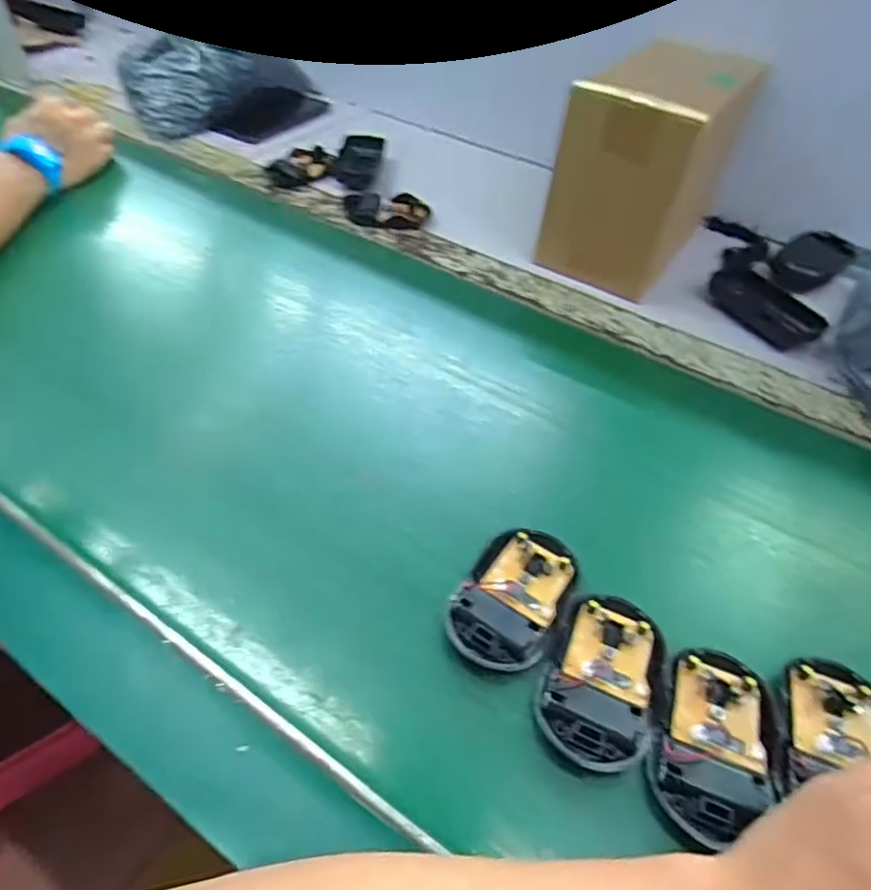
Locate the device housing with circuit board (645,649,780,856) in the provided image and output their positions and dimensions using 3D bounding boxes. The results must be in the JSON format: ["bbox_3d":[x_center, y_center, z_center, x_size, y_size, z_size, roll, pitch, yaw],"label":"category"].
[{"bbox_3d":[0.143,0.150,0.304,0.056,0.014,0.096,23,52,14],"label":"device housing with circuit board"}]

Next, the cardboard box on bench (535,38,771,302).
[{"bbox_3d":[0.196,-0.263,0.562,0.115,0.169,0.174,32,55,20],"label":"cardboard box on bench"}]

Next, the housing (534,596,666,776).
[{"bbox_3d":[0.091,0.123,0.325,0.055,0.015,0.094,25,53,16],"label":"housing"}]

